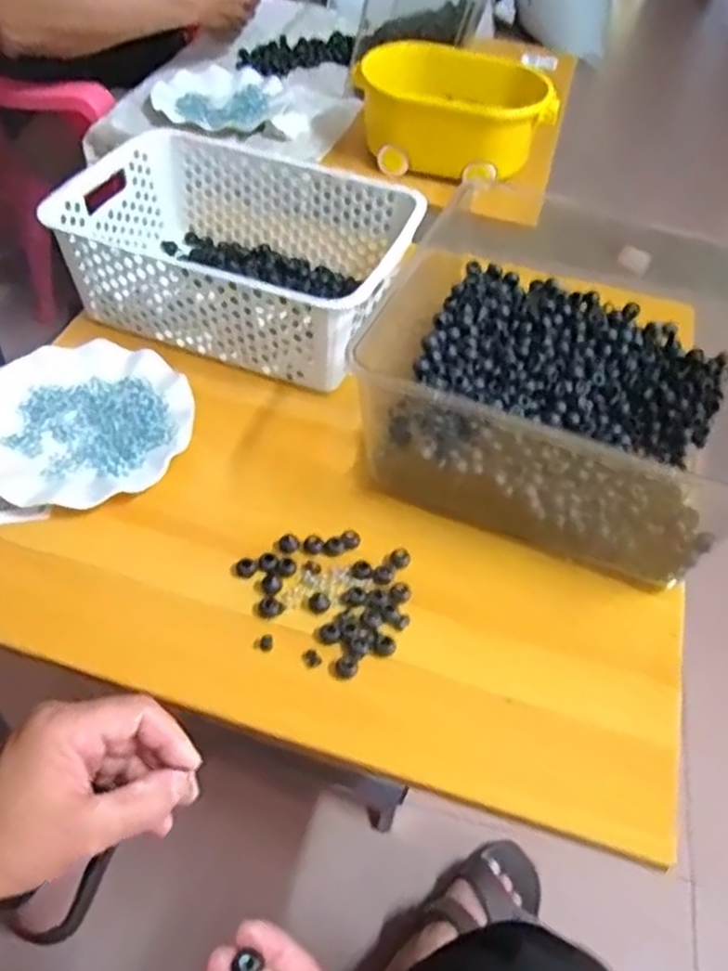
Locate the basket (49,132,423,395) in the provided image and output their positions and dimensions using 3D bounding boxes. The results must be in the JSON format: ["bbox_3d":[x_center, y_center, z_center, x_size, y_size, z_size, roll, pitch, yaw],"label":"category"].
[{"bbox_3d":[-0.116,-0.224,0.722,0.305,0.105,0.204,18,51,10],"label":"basket"}]

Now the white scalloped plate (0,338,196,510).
[{"bbox_3d":[-0.240,-0.055,0.630,0.182,0.020,0.173,3,50,-3],"label":"white scalloped plate"}]

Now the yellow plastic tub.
[{"bbox_3d":[0.111,-0.466,0.937,0.248,0.106,0.123,12,50,5],"label":"yellow plastic tub"}]

